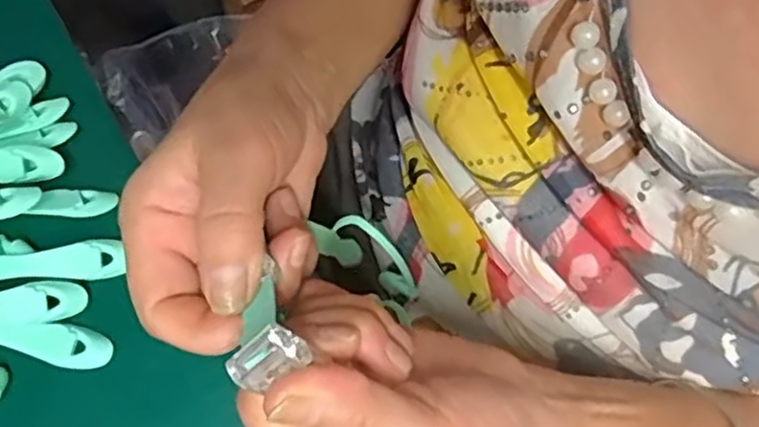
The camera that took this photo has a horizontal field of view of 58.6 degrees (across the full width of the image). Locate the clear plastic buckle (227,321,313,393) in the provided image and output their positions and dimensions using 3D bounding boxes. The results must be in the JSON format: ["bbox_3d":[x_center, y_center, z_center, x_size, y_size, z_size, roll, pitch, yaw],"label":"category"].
[{"bbox_3d":[-0.031,0.040,0.186,0.020,0.008,0.013,-38,74,-16],"label":"clear plastic buckle"}]

